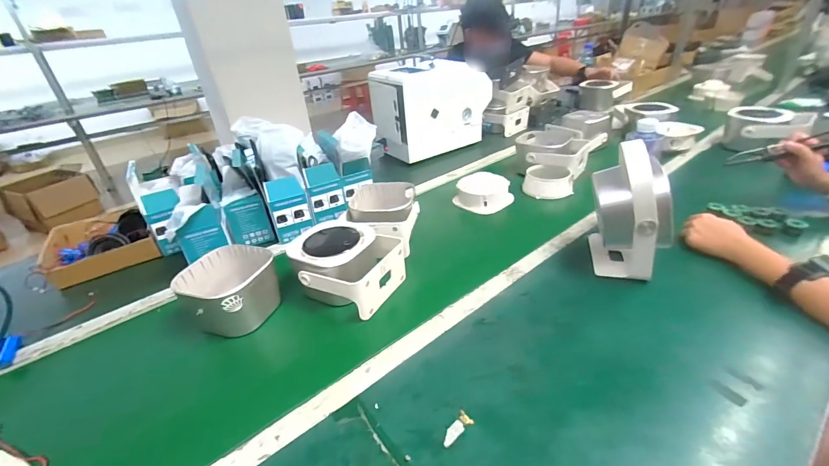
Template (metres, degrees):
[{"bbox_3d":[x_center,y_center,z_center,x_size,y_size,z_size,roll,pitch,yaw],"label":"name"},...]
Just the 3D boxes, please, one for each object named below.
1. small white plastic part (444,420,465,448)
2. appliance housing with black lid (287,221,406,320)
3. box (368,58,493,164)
[{"bbox_3d":[0.045,0.239,0.441,0.035,0.004,0.016,-30,38,-35],"label":"small white plastic part"},{"bbox_3d":[-0.132,0.060,0.695,0.184,0.094,0.151,11,34,26],"label":"appliance housing with black lid"},{"bbox_3d":[0.054,-0.448,1.322,0.388,0.273,0.214,-23,34,-27],"label":"box"}]

